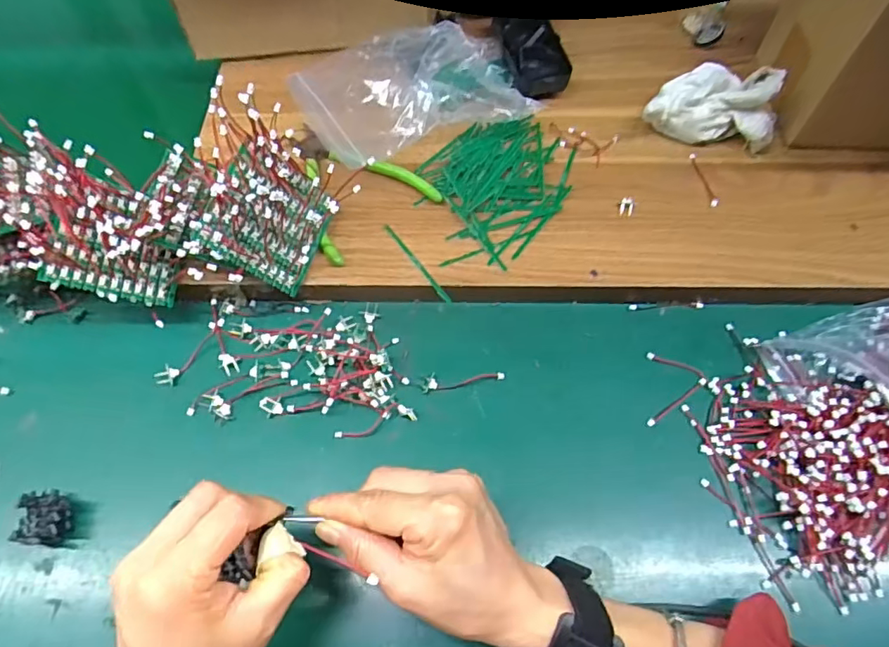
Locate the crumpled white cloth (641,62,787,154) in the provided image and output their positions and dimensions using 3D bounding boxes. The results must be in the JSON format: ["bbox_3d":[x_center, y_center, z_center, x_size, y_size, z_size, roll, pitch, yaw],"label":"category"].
[{"bbox_3d":[0.226,-0.192,0.470,0.117,0.056,0.074,8,62,5],"label":"crumpled white cloth"}]

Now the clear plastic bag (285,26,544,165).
[{"bbox_3d":[-0.028,-0.216,0.493,0.196,0.050,0.161,-21,63,-10],"label":"clear plastic bag"}]

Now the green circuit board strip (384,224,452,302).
[{"bbox_3d":[-0.022,-0.048,0.435,0.005,0.006,0.086,-33,71,-15],"label":"green circuit board strip"}]

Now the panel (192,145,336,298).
[{"bbox_3d":[-0.126,-0.075,0.406,0.082,0.017,0.082,31,75,-34],"label":"panel"}]

